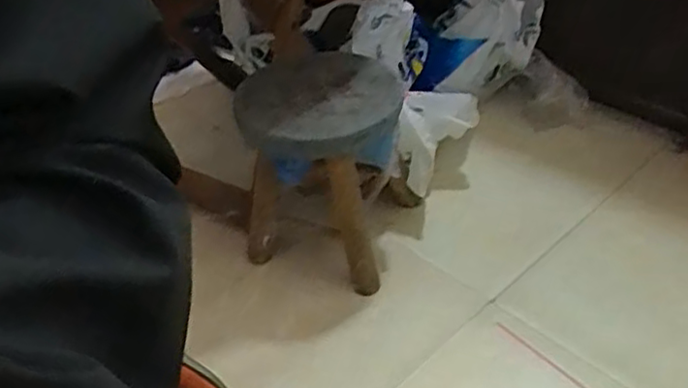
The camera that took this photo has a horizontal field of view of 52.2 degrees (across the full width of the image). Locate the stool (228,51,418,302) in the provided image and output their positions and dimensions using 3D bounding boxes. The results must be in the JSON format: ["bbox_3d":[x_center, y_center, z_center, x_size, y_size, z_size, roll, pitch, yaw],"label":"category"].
[{"bbox_3d":[-0.034,-0.047,1.235,0.262,0.322,0.257,14,44,24],"label":"stool"}]

